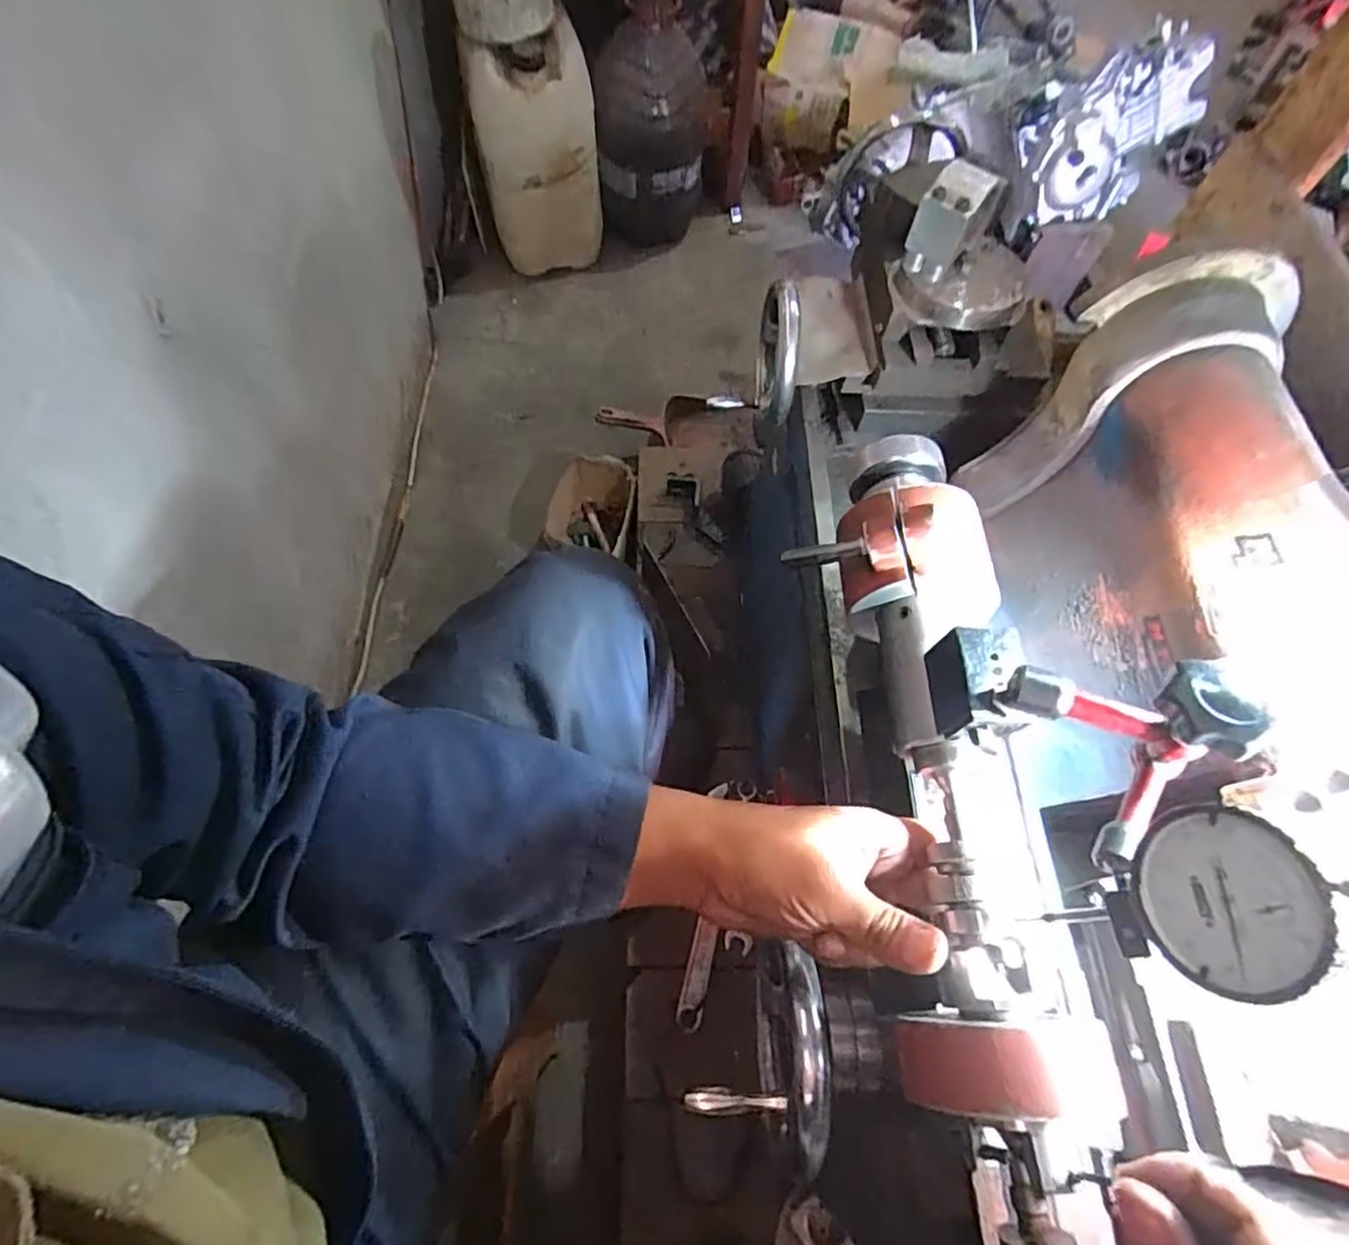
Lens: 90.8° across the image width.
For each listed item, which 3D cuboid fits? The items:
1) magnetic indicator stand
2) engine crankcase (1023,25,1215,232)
[{"bbox_3d":[0.160,0.035,0.277,0.050,0.089,0.102,-39,71,-18],"label":"magnetic indicator stand"},{"bbox_3d":[0.856,-0.963,1.300,0.325,0.232,0.185,-38,71,-17],"label":"engine crankcase"}]

